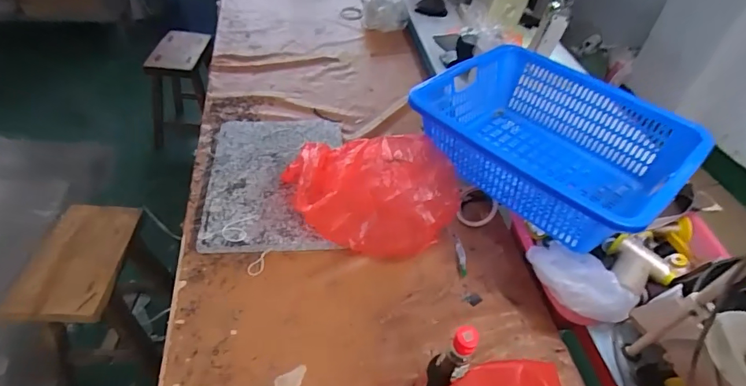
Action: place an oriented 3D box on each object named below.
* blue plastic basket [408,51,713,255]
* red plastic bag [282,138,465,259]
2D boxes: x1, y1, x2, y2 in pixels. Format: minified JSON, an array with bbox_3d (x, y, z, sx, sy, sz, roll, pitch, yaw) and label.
[{"bbox_3d":[0.375,-0.103,0.984,0.516,0.188,0.420,36,51,26],"label":"blue plastic basket"},{"bbox_3d":[-0.008,-0.001,0.913,0.351,0.170,0.208,4,45,-3],"label":"red plastic bag"}]

